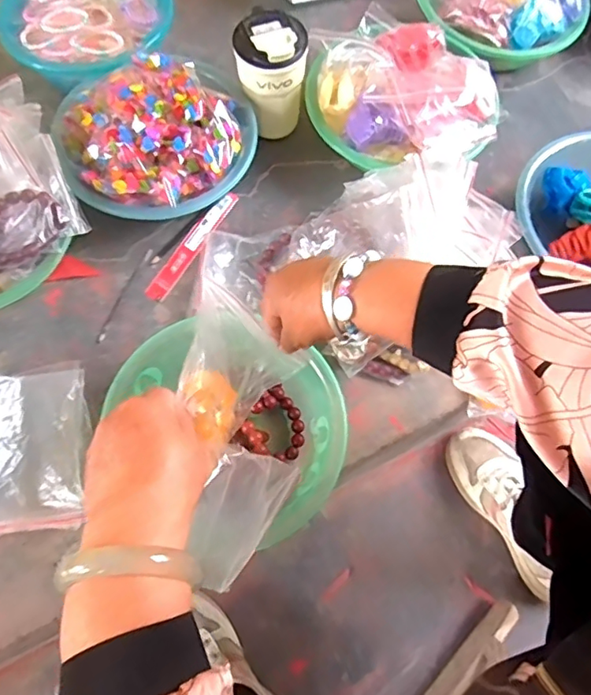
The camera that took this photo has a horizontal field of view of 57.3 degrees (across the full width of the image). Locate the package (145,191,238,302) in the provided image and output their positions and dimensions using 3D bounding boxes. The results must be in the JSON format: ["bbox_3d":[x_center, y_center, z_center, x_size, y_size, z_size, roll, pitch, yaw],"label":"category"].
[{"bbox_3d":[-0.127,-0.130,0.675,0.024,0.006,0.170,30,72,11],"label":"package"}]

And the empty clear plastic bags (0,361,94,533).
[{"bbox_3d":[-0.279,0.102,0.571,0.113,0.030,0.171,-5,69,-2],"label":"empty clear plastic bags"}]

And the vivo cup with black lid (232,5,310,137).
[{"bbox_3d":[-0.028,-0.332,0.678,0.080,0.140,0.081,0,69,0],"label":"vivo cup with black lid"}]

